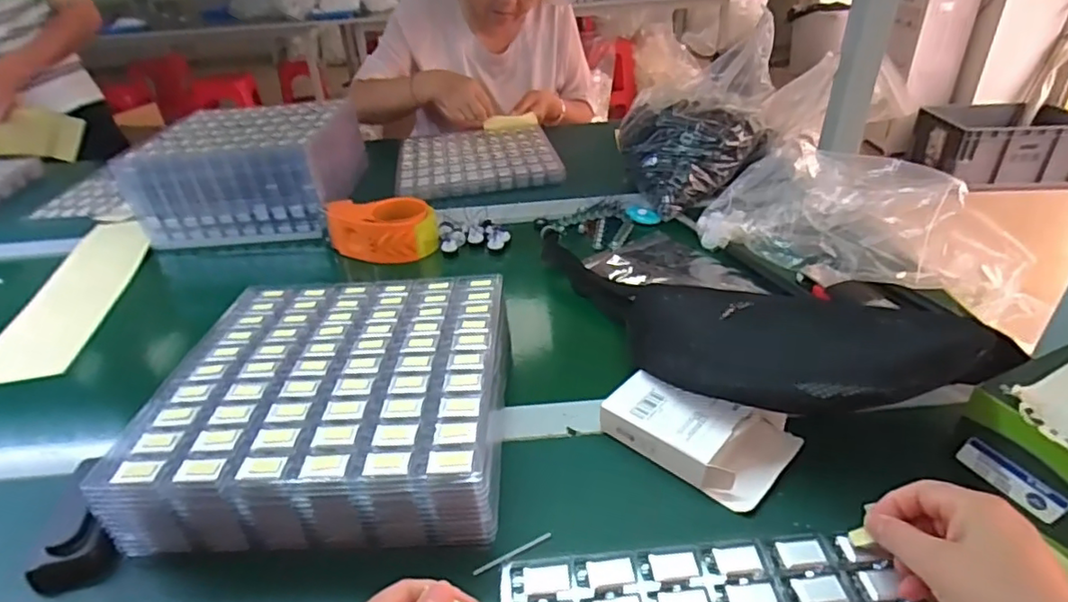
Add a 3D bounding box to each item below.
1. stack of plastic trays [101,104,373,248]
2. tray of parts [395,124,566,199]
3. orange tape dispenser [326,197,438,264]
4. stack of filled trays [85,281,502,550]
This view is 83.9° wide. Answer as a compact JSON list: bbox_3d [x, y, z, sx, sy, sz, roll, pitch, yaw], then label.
[{"bbox_3d":[-0.429,-0.200,0.922,0.274,0.139,0.220,-3,32,0],"label":"stack of plastic trays"},{"bbox_3d":[-0.099,-0.246,1.035,0.265,0.031,0.258,-7,33,-5],"label":"tray of parts"},{"bbox_3d":[-0.210,-0.105,0.826,0.146,0.065,0.089,14,37,26],"label":"orange tape dispenser"},{"bbox_3d":[-0.162,0.078,0.516,0.265,0.073,0.258,-3,33,2],"label":"stack of filled trays"}]

